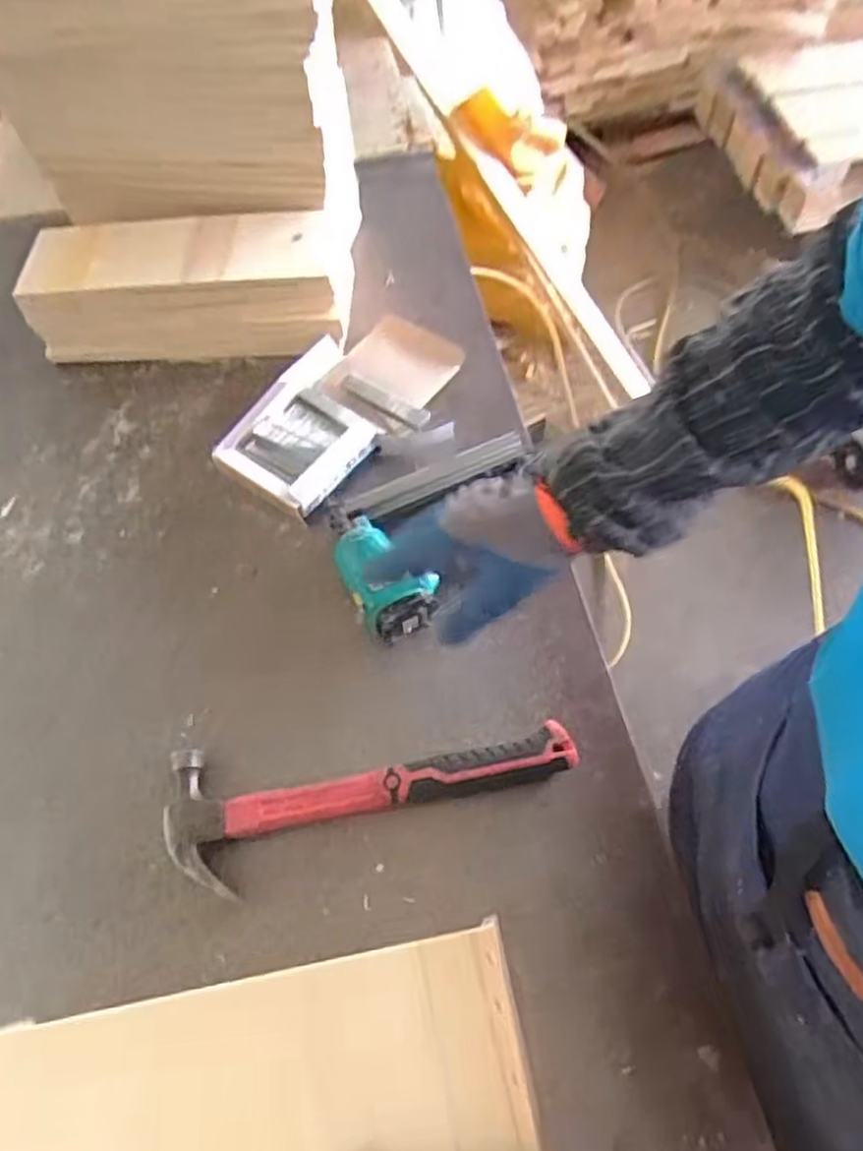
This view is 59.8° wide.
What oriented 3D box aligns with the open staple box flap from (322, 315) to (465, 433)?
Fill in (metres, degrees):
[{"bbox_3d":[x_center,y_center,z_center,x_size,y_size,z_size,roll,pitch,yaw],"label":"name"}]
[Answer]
[{"bbox_3d":[-0.046,-0.223,0.831,0.108,0.022,0.141,27,66,17],"label":"open staple box flap"}]

